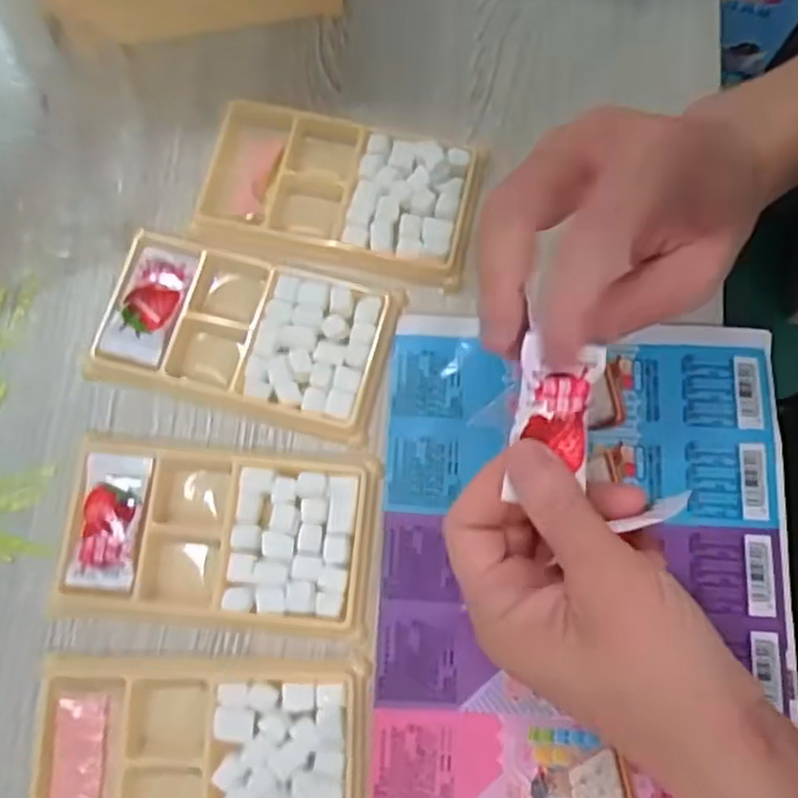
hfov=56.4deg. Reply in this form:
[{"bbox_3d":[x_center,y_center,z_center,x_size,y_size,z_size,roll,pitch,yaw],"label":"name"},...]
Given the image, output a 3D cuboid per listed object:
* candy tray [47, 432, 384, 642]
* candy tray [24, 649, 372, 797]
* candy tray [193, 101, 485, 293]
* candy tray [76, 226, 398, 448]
[{"bbox_3d":[-0.078,0.058,0.324,0.134,0.009,0.077,5,75,2],"label":"candy tray"},{"bbox_3d":[-0.081,0.143,0.298,0.135,0.011,0.075,0,75,1],"label":"candy tray"},{"bbox_3d":[-0.030,-0.102,0.363,0.132,0.012,0.073,11,76,4],"label":"candy tray"},{"bbox_3d":[-0.073,-0.032,0.346,0.134,0.010,0.075,13,76,5],"label":"candy tray"}]

